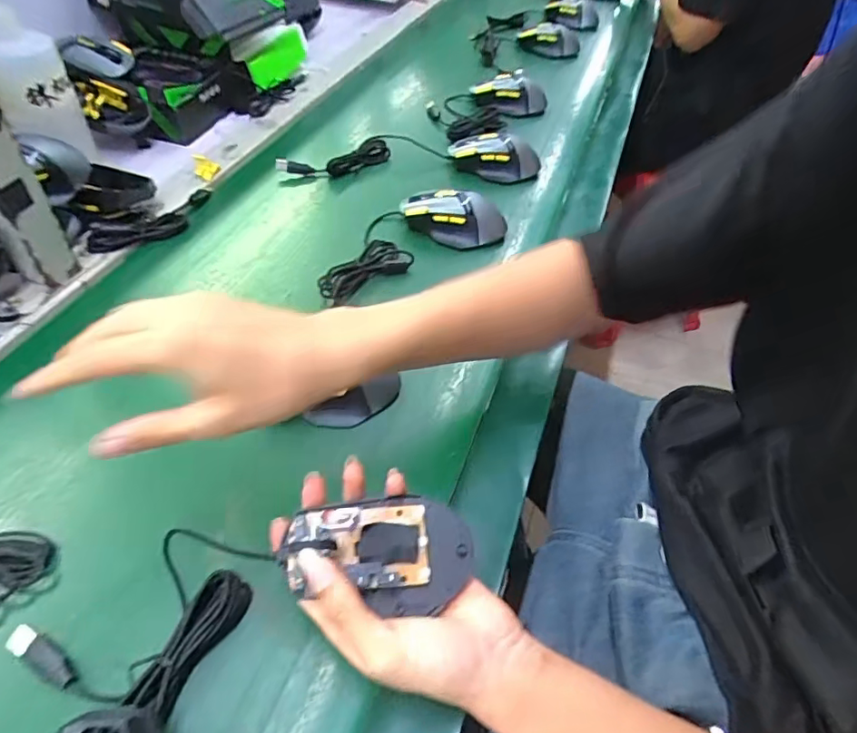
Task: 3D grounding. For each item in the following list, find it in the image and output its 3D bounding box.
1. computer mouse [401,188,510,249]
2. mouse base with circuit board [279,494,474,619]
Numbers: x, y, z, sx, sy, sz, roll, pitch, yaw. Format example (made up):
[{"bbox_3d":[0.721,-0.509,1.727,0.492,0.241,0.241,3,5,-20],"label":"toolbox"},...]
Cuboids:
[{"bbox_3d":[0.028,-0.169,0.621,0.114,0.042,0.062,1,43,3],"label":"computer mouse"},{"bbox_3d":[-0.024,0.105,0.314,0.101,0.023,0.062,-1,66,-11],"label":"mouse base with circuit board"}]

